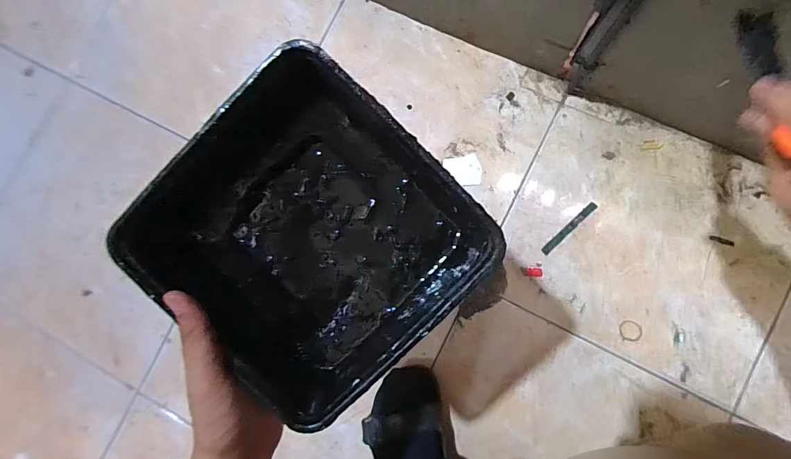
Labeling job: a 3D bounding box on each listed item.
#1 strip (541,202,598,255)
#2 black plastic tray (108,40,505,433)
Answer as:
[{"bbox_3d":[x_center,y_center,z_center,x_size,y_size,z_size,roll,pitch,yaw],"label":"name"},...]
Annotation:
[{"bbox_3d":[0.261,-0.001,0.599,0.105,0.005,0.012,-44,82,0],"label":"strip"},{"bbox_3d":[-0.057,0.011,0.289,0.195,0.093,0.196,-44,82,0],"label":"black plastic tray"}]

